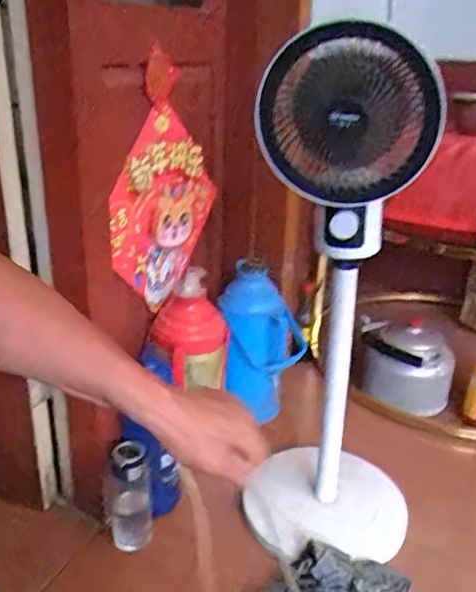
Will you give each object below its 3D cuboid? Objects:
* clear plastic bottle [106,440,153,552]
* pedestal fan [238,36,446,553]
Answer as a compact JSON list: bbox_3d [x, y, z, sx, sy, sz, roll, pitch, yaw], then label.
[{"bbox_3d":[-0.189,0.344,0.978,0.075,0.211,0.055,-4,25,-15],"label":"clear plastic bottle"},{"bbox_3d":[0.167,0.047,0.899,0.280,0.794,0.306,12,26,22],"label":"pedestal fan"}]

